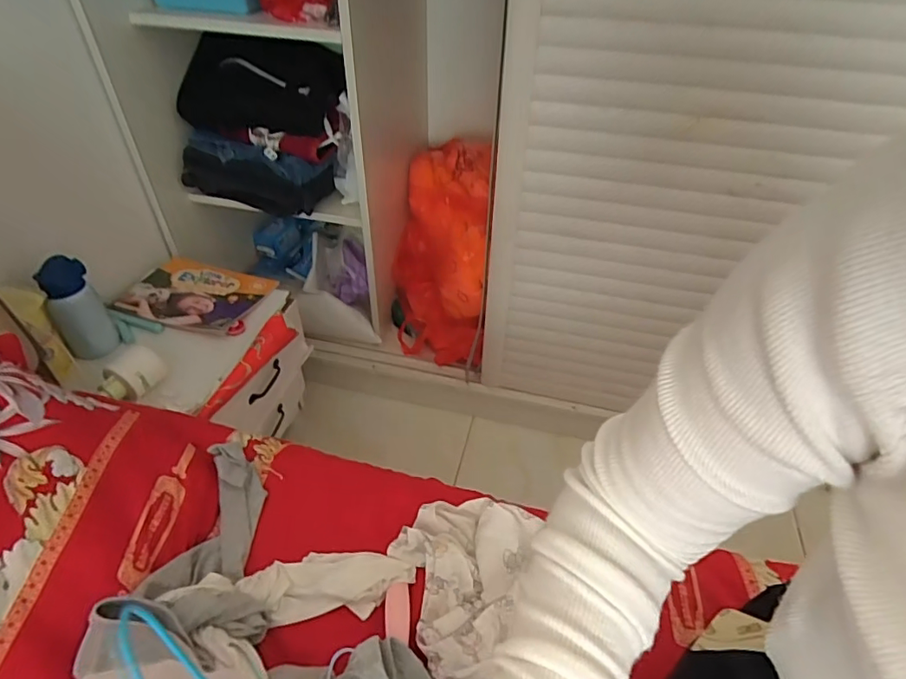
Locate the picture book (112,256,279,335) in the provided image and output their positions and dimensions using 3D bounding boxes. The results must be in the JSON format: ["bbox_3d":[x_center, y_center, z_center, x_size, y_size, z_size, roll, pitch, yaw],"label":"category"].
[{"bbox_3d":[-0.554,-0.102,1.145,0.275,0.028,0.211,13,43,12],"label":"picture book"}]

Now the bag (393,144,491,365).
[{"bbox_3d":[-0.036,-0.218,1.379,0.239,0.462,0.368,-1,42,-3],"label":"bag"}]

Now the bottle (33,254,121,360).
[{"bbox_3d":[-0.666,-0.052,0.945,0.070,0.178,0.084,-19,46,-22],"label":"bottle"}]

